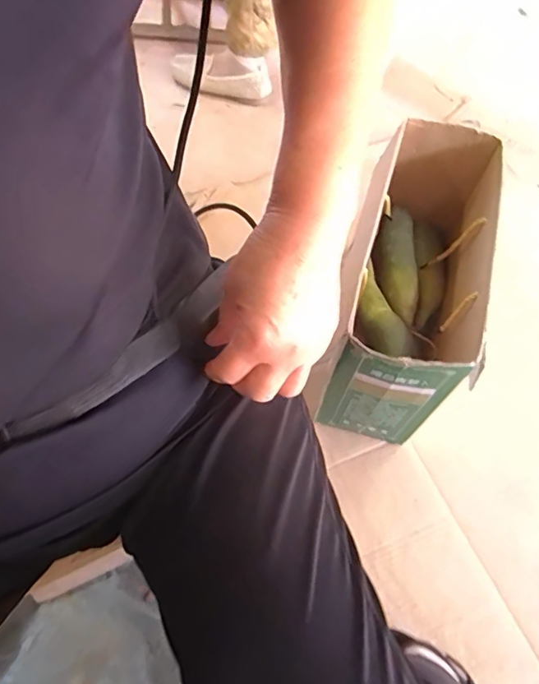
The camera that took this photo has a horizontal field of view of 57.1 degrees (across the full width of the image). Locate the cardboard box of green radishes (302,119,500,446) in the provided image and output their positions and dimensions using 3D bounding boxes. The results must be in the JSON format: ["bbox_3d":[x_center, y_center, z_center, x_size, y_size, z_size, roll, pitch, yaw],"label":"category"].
[{"bbox_3d":[0.195,-0.080,0.688,0.152,0.254,0.400,22,60,9],"label":"cardboard box of green radishes"}]

